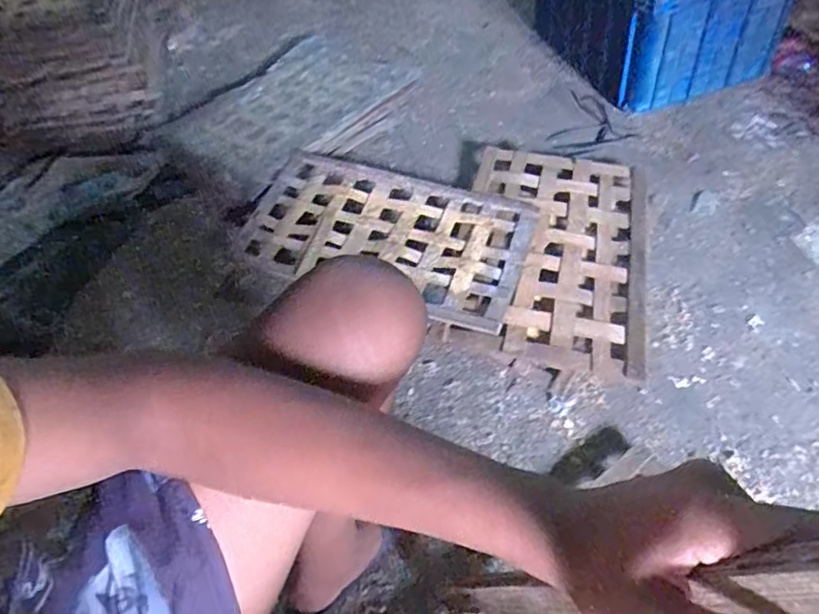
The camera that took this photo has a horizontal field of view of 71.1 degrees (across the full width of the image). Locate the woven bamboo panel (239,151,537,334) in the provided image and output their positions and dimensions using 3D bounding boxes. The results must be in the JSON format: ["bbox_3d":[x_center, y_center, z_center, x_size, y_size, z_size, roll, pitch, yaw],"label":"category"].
[{"bbox_3d":[-0.046,-0.144,1.120,0.538,0.036,0.325,17,57,12],"label":"woven bamboo panel"}]

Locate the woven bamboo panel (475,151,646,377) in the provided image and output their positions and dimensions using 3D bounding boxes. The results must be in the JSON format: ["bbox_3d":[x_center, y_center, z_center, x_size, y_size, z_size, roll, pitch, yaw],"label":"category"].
[{"bbox_3d":[0.279,-0.121,1.093,0.323,0.019,0.539,12,55,6],"label":"woven bamboo panel"}]

